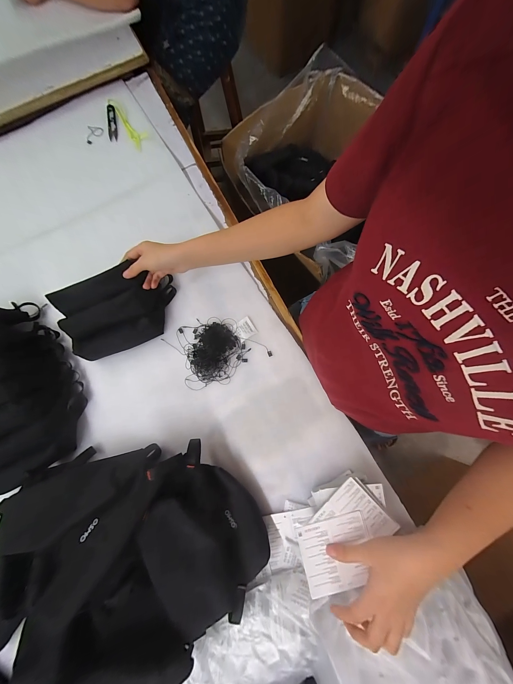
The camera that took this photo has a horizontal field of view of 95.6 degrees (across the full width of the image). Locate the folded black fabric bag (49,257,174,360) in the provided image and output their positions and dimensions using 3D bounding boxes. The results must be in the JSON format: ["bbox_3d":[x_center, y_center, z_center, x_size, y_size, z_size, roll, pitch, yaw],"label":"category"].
[{"bbox_3d":[-0.263,-0.063,0.455,0.207,0.060,0.146,-25,101,-3],"label":"folded black fabric bag"}]

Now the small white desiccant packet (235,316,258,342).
[{"bbox_3d":[-0.024,-0.025,0.462,0.039,0.006,0.038,-32,79,-4],"label":"small white desiccant packet"}]

